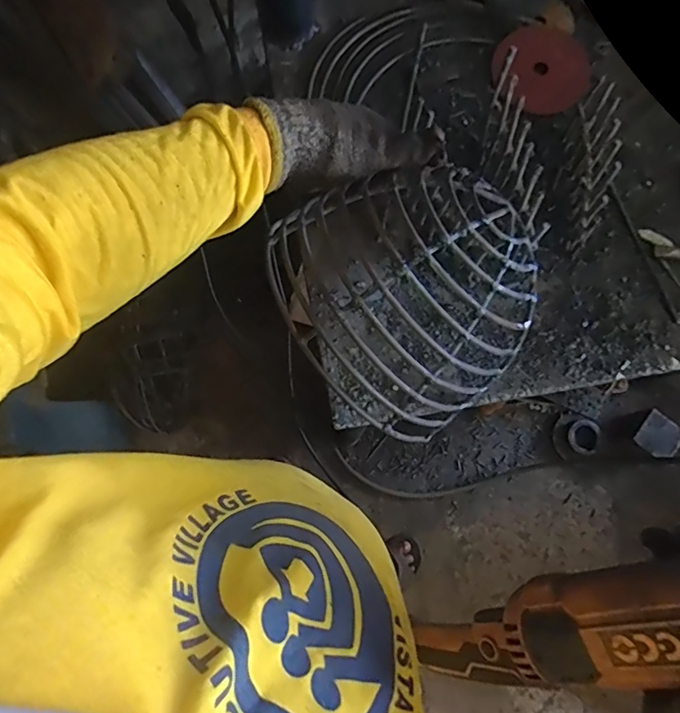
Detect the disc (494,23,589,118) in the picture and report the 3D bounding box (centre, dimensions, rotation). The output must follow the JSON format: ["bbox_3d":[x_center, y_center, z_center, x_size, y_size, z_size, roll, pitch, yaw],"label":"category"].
[{"bbox_3d":[0.217,-0.307,0.561,0.093,0.012,0.100,-1,84,6],"label":"disc"}]

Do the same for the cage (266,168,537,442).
[{"bbox_3d":[0.055,-0.052,0.437,0.201,0.121,0.210,-38,81,-9],"label":"cage"}]

